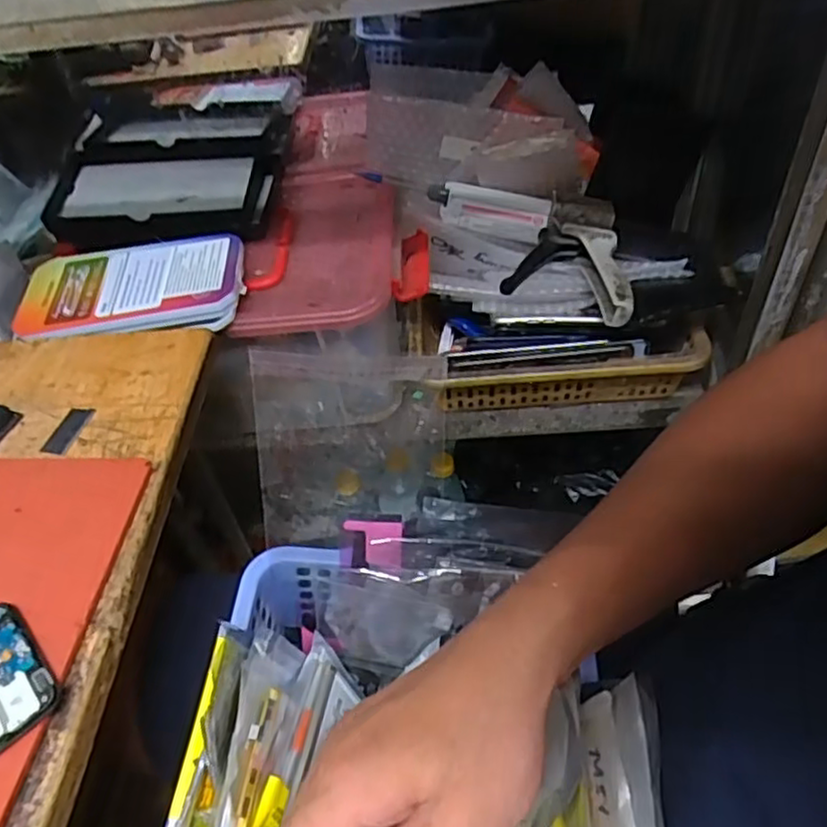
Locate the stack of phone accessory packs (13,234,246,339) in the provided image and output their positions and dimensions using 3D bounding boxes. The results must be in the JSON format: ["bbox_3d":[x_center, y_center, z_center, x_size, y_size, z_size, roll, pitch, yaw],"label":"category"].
[{"bbox_3d":[-0.229,-0.101,0.548,0.179,0.030,0.106,-4,47,-3],"label":"stack of phone accessory packs"}]

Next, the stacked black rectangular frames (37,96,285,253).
[{"bbox_3d":[-0.226,-0.229,0.640,0.195,0.041,0.195,-1,58,2],"label":"stacked black rectangular frames"}]

